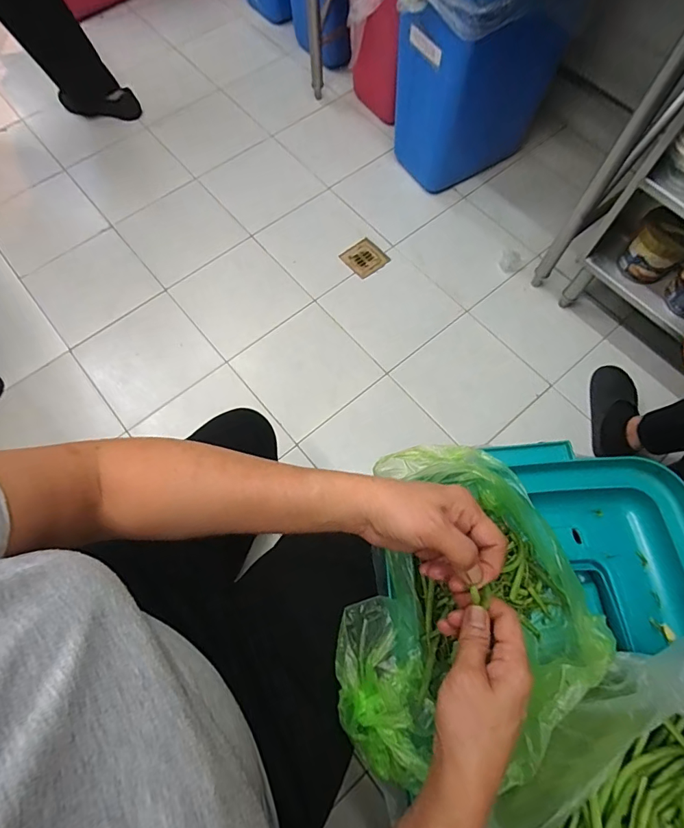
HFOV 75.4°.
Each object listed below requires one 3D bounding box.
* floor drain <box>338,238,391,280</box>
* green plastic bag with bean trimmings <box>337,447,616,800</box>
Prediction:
[{"bbox_3d":[0.068,-0.465,1.320,0.113,0.011,0.109,-38,72,-13],"label":"floor drain"},{"bbox_3d":[0.103,0.165,0.409,0.223,0.096,0.260,-9,70,-4],"label":"green plastic bag with bean trimmings"}]

